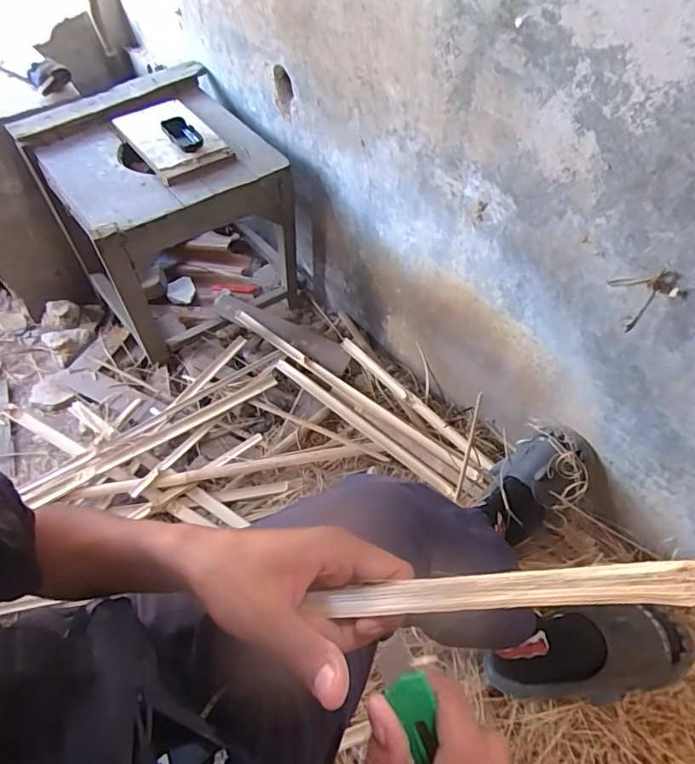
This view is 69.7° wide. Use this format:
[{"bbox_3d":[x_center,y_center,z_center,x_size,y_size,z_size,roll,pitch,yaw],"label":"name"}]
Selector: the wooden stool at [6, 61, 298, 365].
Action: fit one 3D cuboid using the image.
[{"bbox_3d":[-0.425,-0.392,1.208,0.454,0.433,0.475,-30,60,-17],"label":"wooden stool"}]

